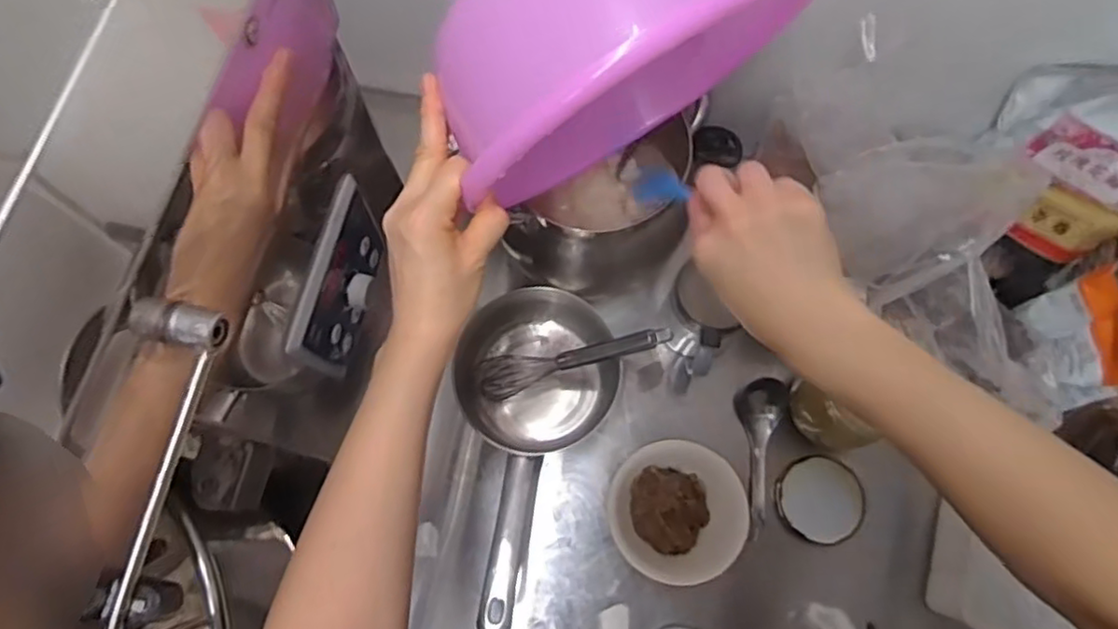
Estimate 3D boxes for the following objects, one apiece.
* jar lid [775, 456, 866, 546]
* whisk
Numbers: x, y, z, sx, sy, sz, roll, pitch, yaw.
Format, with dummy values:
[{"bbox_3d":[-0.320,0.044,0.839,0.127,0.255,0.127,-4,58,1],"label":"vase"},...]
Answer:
[{"bbox_3d":[0.261,0.185,0.663,0.084,0.016,0.079,0,73,0],"label":"jar lid"},{"bbox_3d":[0.012,0.046,0.656,0.212,0.034,0.040,-16,71,30],"label":"whisk"}]

